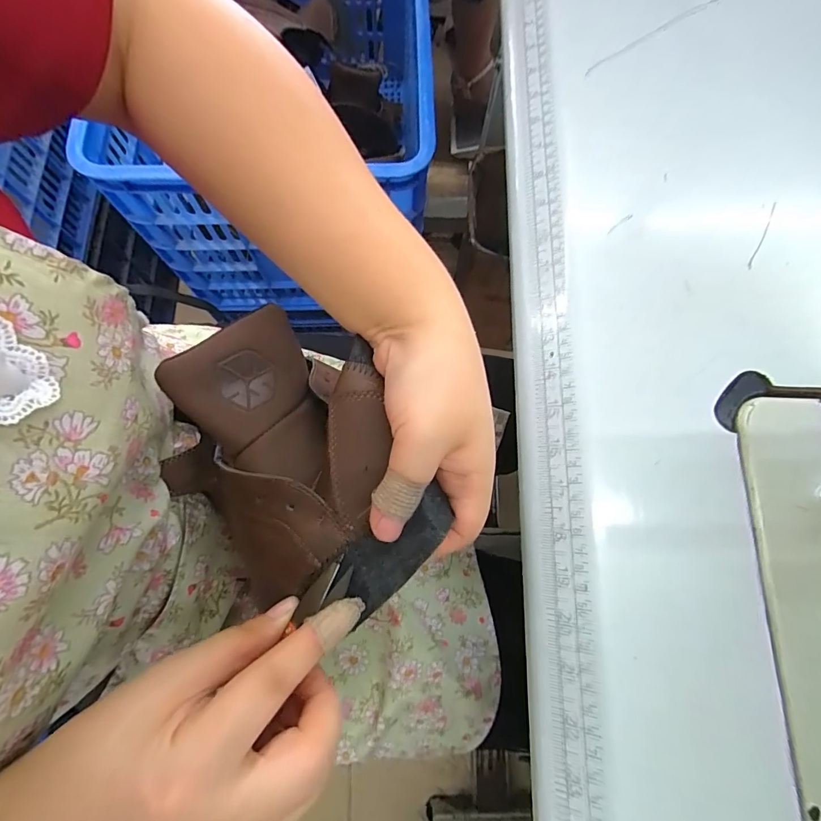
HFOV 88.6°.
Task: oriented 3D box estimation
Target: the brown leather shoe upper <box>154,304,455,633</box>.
[{"bbox_3d":[-0.065,0.031,0.240,0.127,0.054,0.167,-42,81,-11],"label":"brown leather shoe upper"}]

